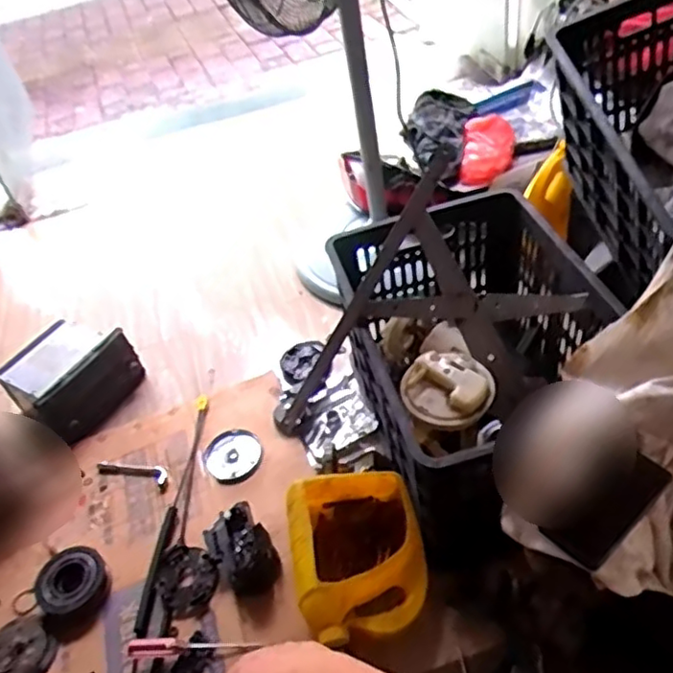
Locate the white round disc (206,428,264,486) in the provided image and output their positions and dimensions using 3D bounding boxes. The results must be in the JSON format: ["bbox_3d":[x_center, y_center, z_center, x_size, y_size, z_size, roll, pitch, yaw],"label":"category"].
[{"bbox_3d":[-0.172,0.200,1.100,0.093,0.012,0.101,-6,45,6],"label":"white round disc"}]

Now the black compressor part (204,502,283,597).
[{"bbox_3d":[-0.135,0.316,0.958,0.082,0.069,0.118,-33,48,-19],"label":"black compressor part"}]

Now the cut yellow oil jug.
[{"bbox_3d":[0.029,0.296,0.903,0.171,0.110,0.224,-12,44,0],"label":"cut yellow oil jug"}]

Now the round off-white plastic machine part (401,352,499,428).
[{"bbox_3d":[0.147,0.068,0.869,0.115,0.038,0.106,-22,45,-9],"label":"round off-white plastic machine part"}]

